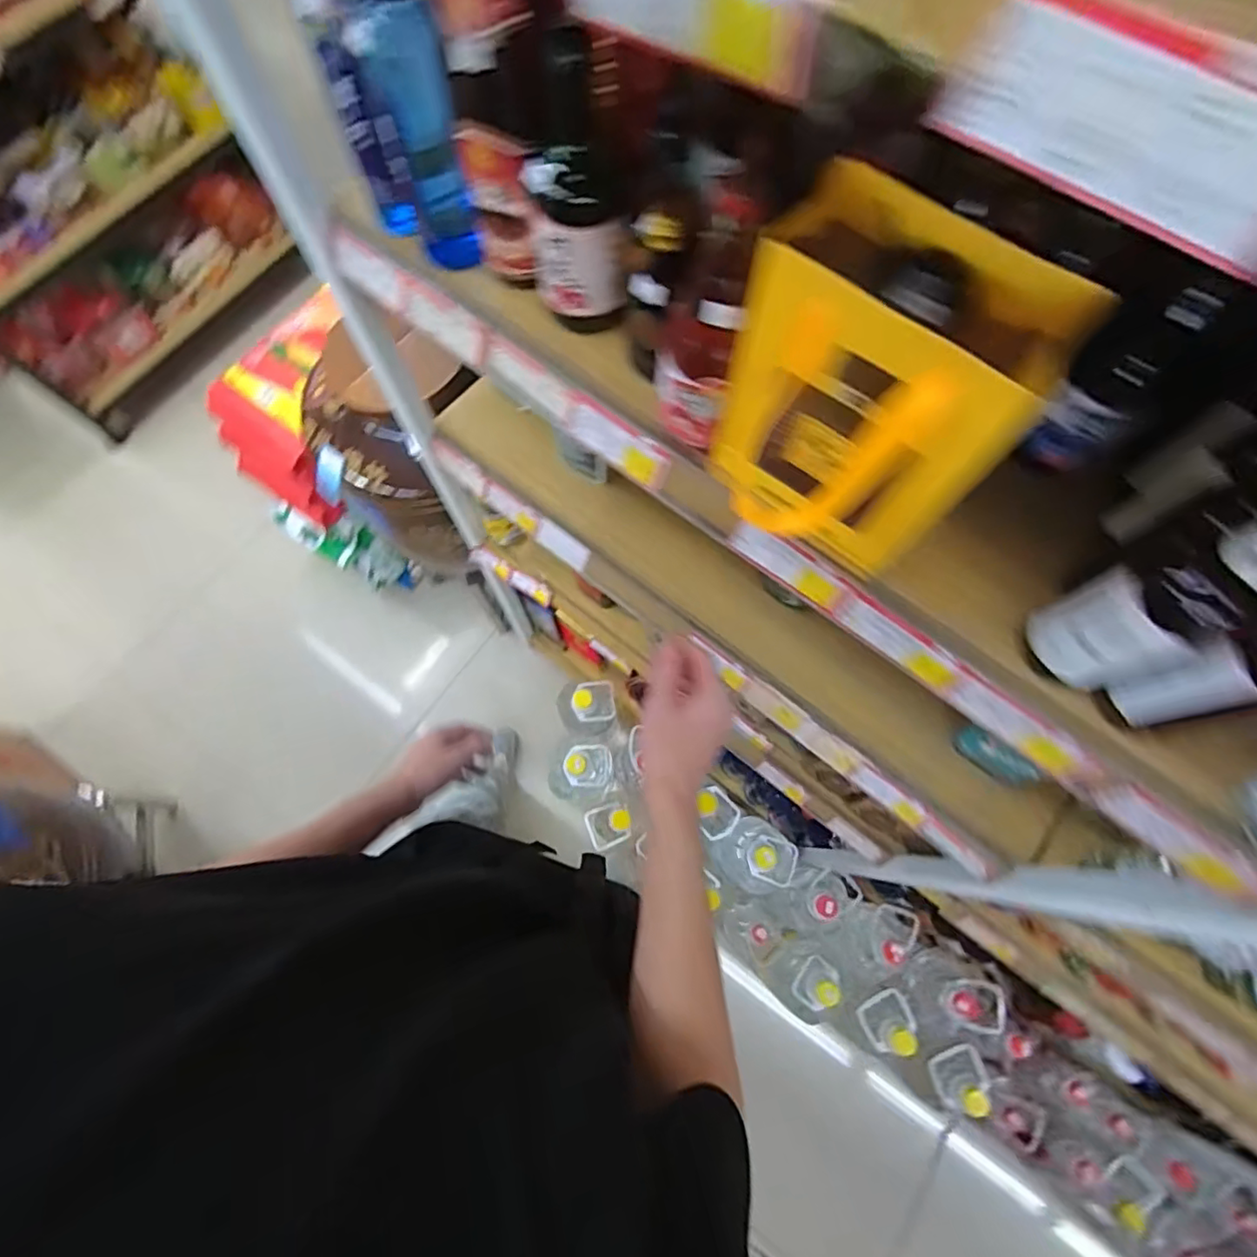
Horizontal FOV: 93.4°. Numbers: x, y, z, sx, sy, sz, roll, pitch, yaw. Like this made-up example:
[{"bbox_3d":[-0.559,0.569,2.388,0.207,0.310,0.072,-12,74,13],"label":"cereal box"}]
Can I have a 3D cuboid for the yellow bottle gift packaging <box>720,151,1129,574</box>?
[{"bbox_3d":[0.126,-0.121,0.337,0.142,0.168,0.106,35,75,11],"label":"yellow bottle gift packaging"}]

